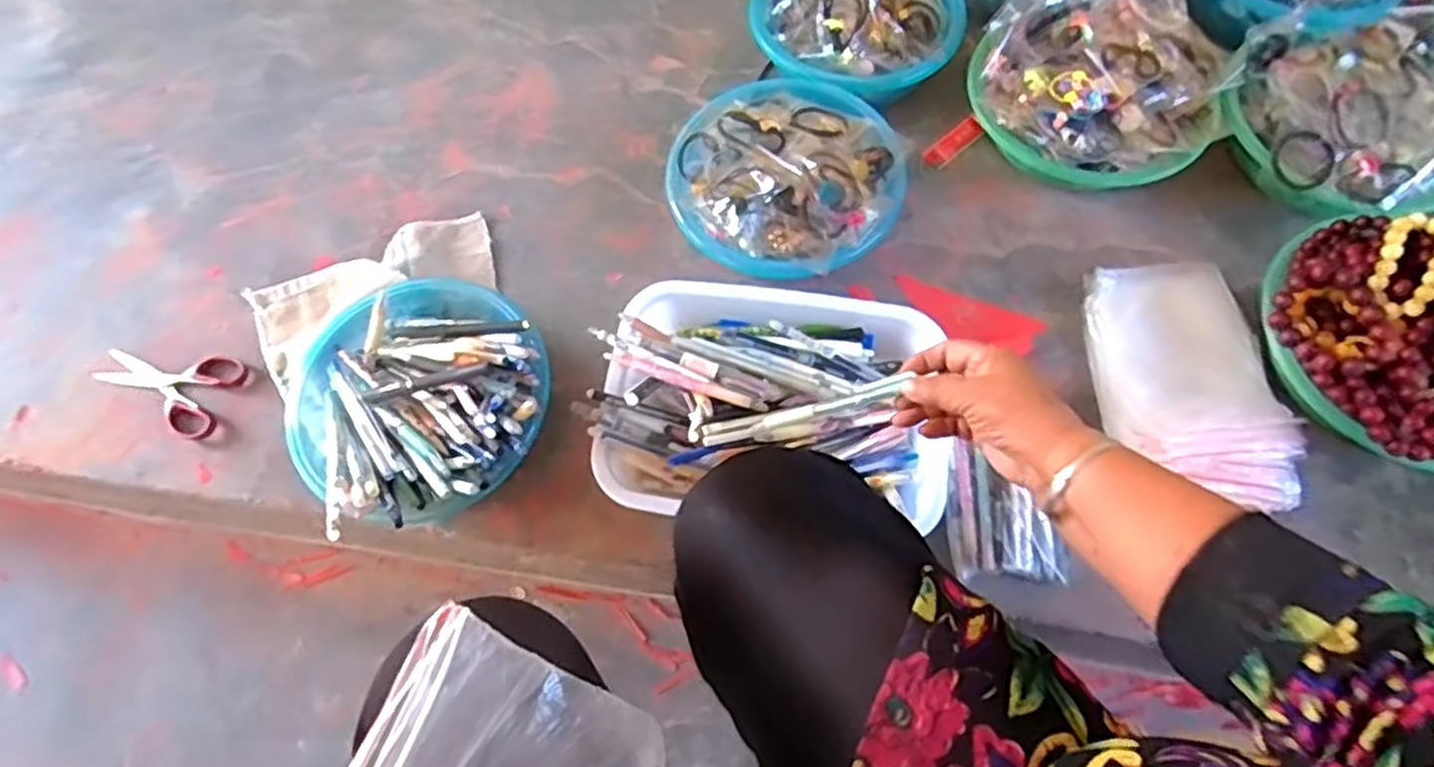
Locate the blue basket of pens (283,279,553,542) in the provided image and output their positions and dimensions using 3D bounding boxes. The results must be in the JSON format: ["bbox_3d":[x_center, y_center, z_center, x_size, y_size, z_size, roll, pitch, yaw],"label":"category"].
[{"bbox_3d":[-0.258,0.016,0.664,0.215,0.114,0.224,-1,67,2],"label":"blue basket of pens"}]

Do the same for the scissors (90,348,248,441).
[{"bbox_3d":[-0.545,-0.002,0.740,0.153,0.008,0.084,15,68,8],"label":"scissors"}]

